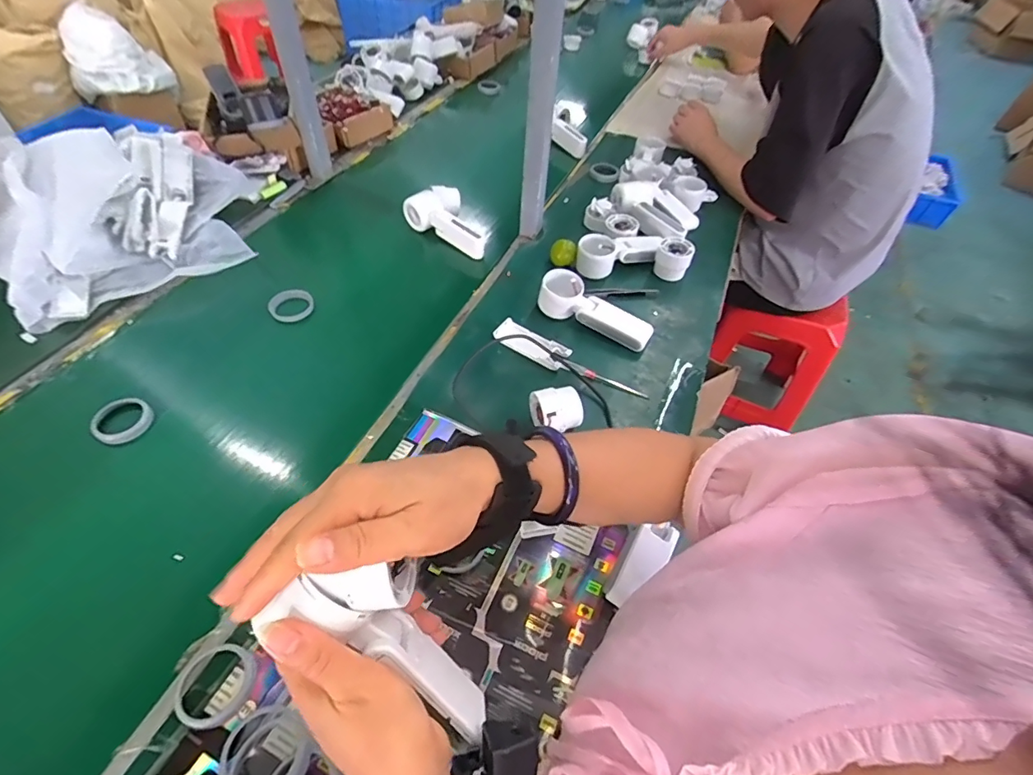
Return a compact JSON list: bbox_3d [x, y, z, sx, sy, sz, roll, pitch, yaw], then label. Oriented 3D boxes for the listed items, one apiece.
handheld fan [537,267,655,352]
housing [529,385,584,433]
[{"bbox_3d":[0.113,-0.113,0.682,0.165,0.057,0.048,23,53,15],"label":"handheld fan"},{"bbox_3d":[0.048,0.030,0.565,0.056,0.043,0.045,-8,51,-10],"label":"housing"}]

